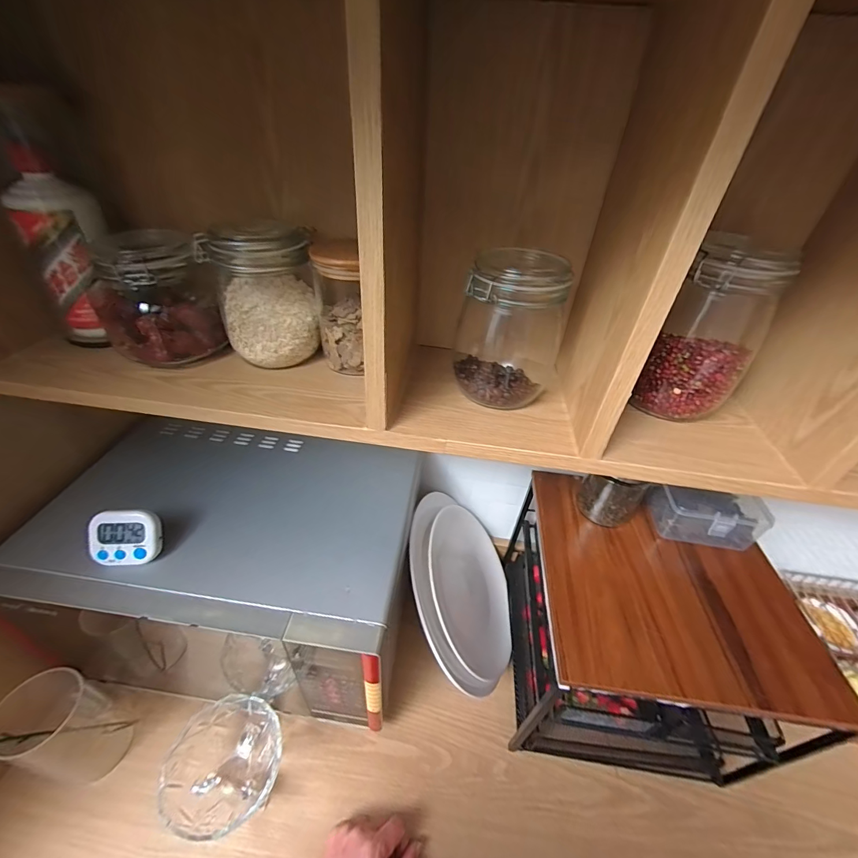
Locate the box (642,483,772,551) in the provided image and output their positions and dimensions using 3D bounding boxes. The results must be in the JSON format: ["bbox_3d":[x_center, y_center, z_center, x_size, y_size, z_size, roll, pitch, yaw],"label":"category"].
[{"bbox_3d":[0.376,0.115,0.522,0.128,0.057,0.071,10,39,7],"label":"box"}]

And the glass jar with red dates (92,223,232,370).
[{"bbox_3d":[-0.293,-0.143,0.415,0.104,0.105,0.120,-27,48,-33],"label":"glass jar with red dates"}]

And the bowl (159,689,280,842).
[{"bbox_3d":[-0.245,0.421,0.480,0.124,0.079,0.124,2,39,-2],"label":"bowl"}]

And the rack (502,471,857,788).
[{"bbox_3d":[0.287,0.284,0.559,0.296,0.268,0.278,7,39,4],"label":"rack"}]

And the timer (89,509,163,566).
[{"bbox_3d":[-0.325,0.116,0.415,0.063,0.058,0.019,1,5,-14],"label":"timer"}]

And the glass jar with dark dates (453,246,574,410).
[{"bbox_3d":[0.084,-0.103,0.392,0.097,0.141,0.100,14,40,12],"label":"glass jar with dark dates"}]

